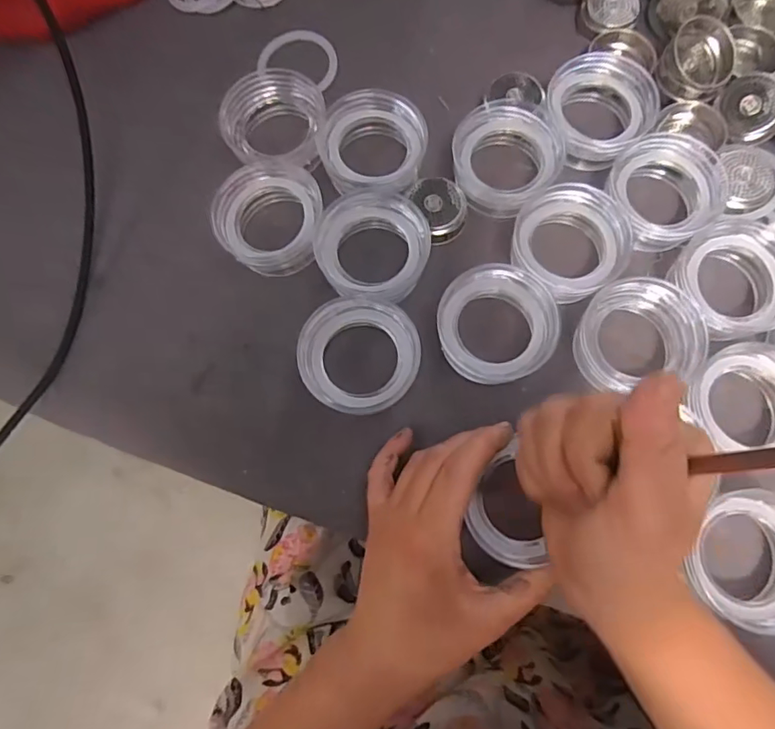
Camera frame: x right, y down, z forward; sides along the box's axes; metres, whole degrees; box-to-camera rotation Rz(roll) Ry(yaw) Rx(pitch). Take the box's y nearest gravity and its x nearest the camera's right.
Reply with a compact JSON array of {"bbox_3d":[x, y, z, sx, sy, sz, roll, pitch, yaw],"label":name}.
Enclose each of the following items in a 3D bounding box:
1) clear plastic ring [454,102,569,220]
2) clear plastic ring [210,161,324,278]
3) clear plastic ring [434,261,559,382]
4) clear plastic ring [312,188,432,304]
[{"bbox_3d":[0.074,-0.136,0.354,0.071,0.026,0.069,0,76,2],"label":"clear plastic ring"},{"bbox_3d":[-0.077,-0.096,0.346,0.063,0.031,0.069,0,76,2],"label":"clear plastic ring"},{"bbox_3d":[0.064,-0.022,0.324,0.067,0.029,0.068,0,76,2],"label":"clear plastic ring"},{"bbox_3d":[-0.009,-0.072,0.335,0.068,0.031,0.063,0,76,2],"label":"clear plastic ring"}]

